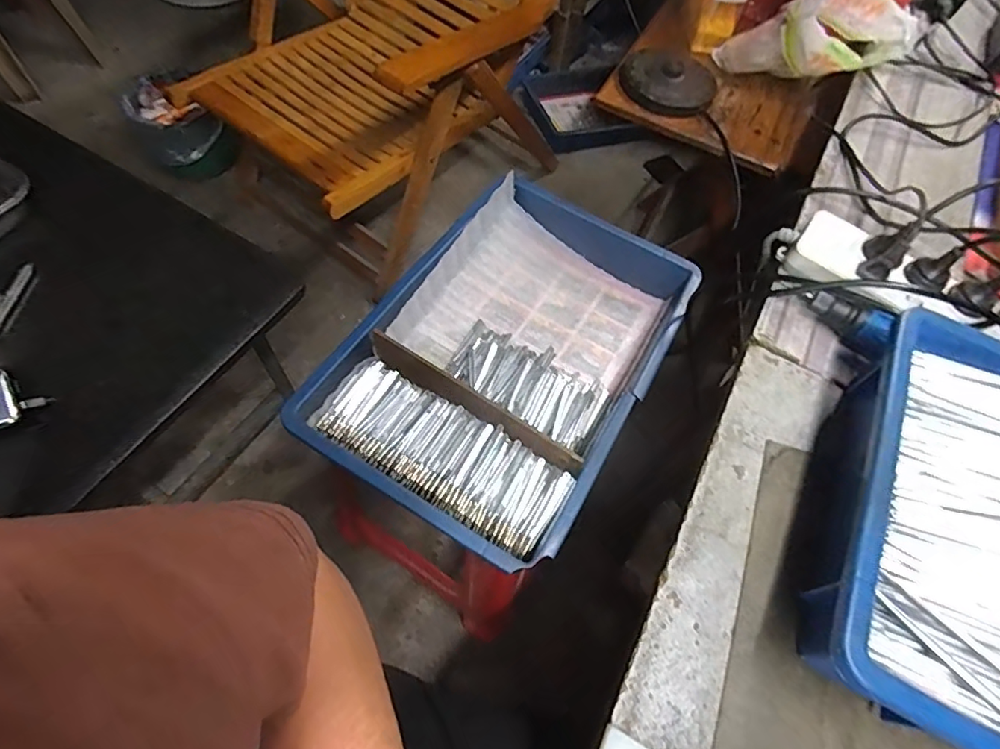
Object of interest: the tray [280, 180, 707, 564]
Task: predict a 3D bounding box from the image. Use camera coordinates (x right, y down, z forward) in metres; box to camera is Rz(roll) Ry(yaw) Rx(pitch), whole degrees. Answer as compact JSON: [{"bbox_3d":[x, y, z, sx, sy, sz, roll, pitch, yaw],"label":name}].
[{"bbox_3d":[0.017,-0.025,0.604,0.288,0.088,0.429,30,65,11],"label":"tray"}]

